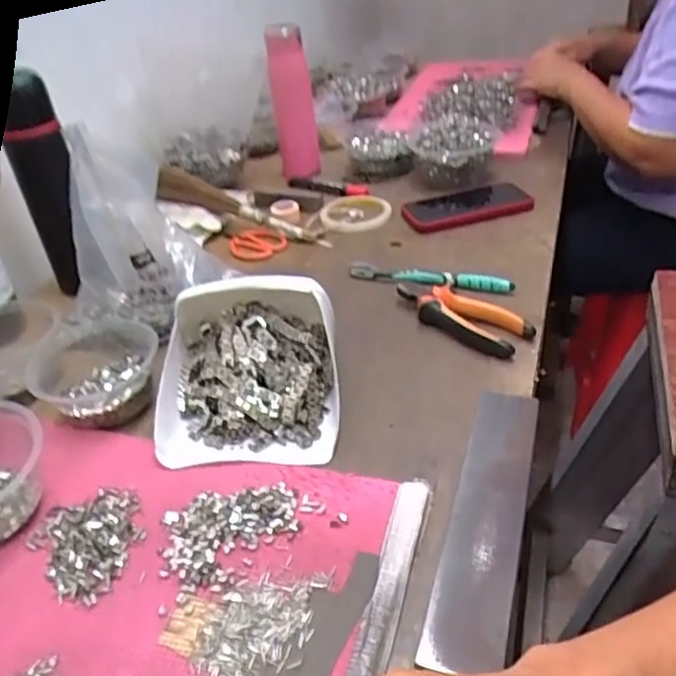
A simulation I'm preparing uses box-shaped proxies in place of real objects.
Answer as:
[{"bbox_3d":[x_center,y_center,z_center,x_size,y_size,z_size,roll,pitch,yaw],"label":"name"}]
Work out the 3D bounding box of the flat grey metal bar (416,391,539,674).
[{"bbox_3d":[0.108,0.118,0.457,0.050,0.009,0.237,7,38,19],"label":"flat grey metal bar"}]

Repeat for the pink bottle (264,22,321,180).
[{"bbox_3d":[-0.069,-0.362,0.985,0.060,0.220,0.070,-9,35,-3],"label":"pink bottle"}]

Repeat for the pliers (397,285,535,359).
[{"bbox_3d":[0.122,-0.025,0.647,0.052,0.023,0.146,-33,43,-32],"label":"pliers"}]

